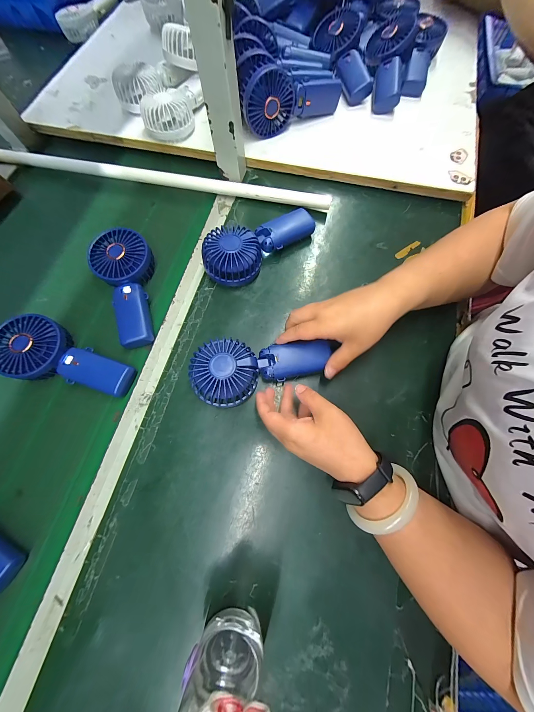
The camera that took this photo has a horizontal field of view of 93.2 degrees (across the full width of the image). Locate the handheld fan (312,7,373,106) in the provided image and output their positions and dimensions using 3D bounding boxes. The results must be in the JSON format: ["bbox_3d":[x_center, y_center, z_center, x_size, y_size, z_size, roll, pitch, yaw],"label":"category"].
[{"bbox_3d":[0.143,-0.573,0.487,0.086,0.063,0.179,-15,72,-1],"label":"handheld fan"}]

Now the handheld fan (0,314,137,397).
[{"bbox_3d":[-0.274,0.002,0.346,0.180,0.044,0.082,15,74,8],"label":"handheld fan"}]

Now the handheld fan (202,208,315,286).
[{"bbox_3d":[-0.014,-0.178,0.391,0.184,0.047,0.082,-37,76,-11],"label":"handheld fan"}]

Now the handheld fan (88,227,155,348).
[{"bbox_3d":[-0.203,-0.107,0.379,0.083,0.041,0.180,-23,72,-4],"label":"handheld fan"}]

